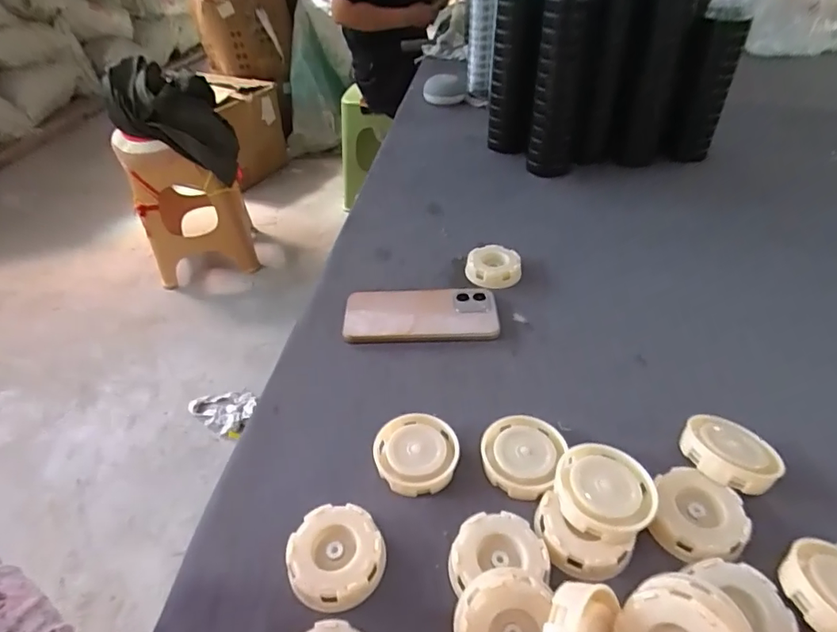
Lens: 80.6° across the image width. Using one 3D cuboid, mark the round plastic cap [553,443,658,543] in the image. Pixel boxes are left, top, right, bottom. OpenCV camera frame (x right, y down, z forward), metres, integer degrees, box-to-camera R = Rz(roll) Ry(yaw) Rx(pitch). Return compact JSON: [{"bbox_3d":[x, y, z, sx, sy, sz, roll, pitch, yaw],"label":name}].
[{"bbox_3d":[0.132,0.124,0.351,0.065,0.029,0.062,-2,39,2],"label":"round plastic cap"}]

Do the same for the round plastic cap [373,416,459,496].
[{"bbox_3d":[-0.001,0.116,0.408,0.066,0.027,0.064,-2,39,2],"label":"round plastic cap"}]

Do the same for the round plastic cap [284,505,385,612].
[{"bbox_3d":[-0.057,0.167,0.345,0.064,0.020,0.063,-2,39,2],"label":"round plastic cap"}]

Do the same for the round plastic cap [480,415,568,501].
[{"bbox_3d":[0.084,0.109,0.400,0.061,0.017,0.068,17,44,24],"label":"round plastic cap"}]

